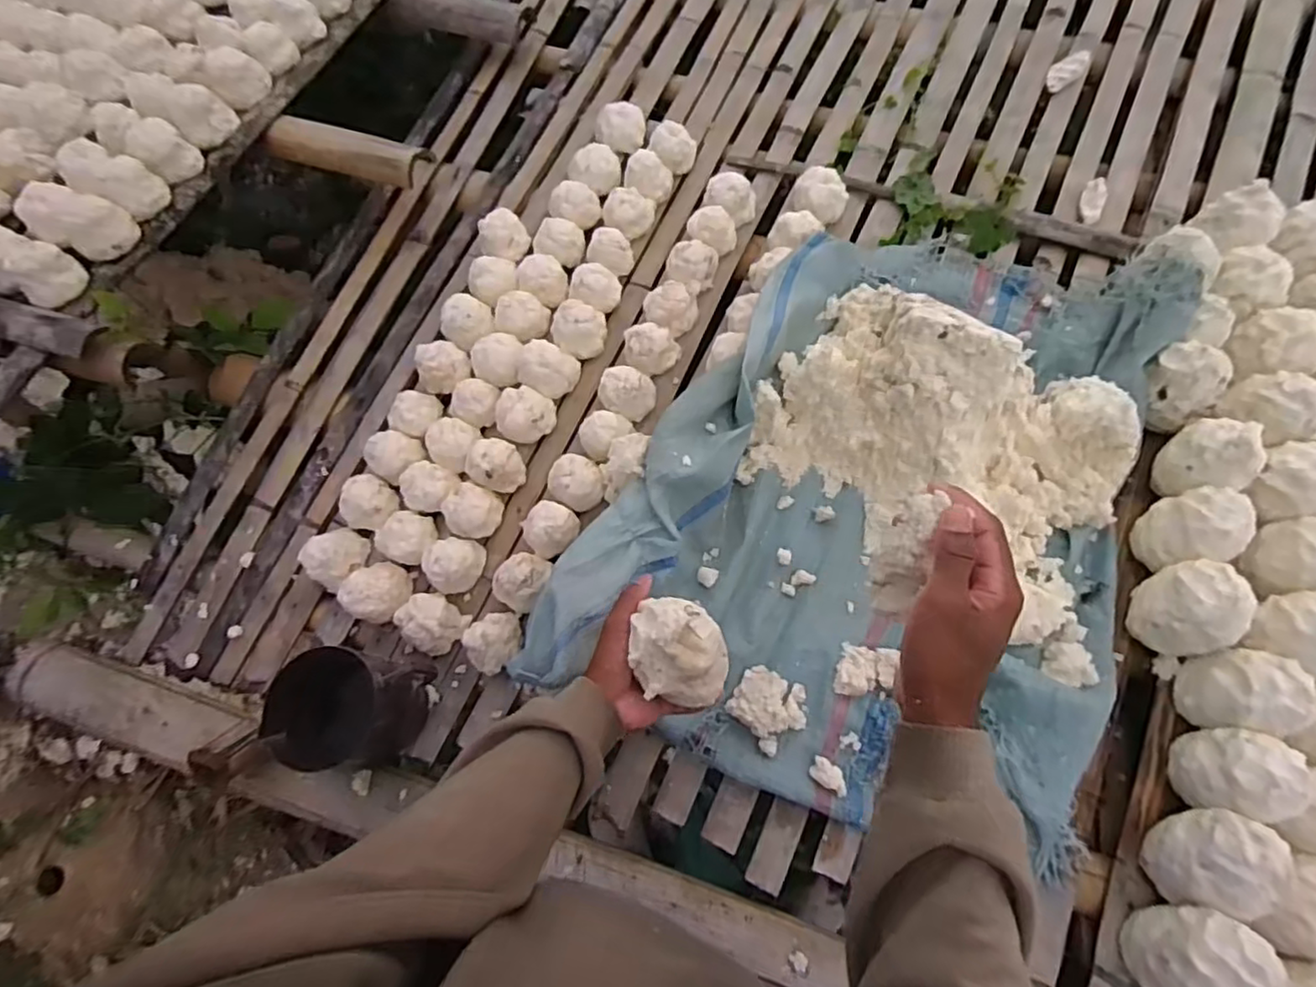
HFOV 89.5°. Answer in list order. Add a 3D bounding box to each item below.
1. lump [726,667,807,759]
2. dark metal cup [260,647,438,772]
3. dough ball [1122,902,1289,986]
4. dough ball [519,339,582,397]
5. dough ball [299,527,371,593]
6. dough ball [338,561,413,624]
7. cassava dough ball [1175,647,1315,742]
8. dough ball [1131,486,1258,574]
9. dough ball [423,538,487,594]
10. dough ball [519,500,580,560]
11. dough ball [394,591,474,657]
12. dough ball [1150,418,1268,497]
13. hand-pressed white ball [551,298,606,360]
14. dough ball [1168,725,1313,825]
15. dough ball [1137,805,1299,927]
[{"bbox_3d":[0.124,0.235,0.739,0.077,0.022,0.080,-41,74,-12],"label":"lump"},{"bbox_3d":[-0.333,0.238,0.734,0.141,0.150,0.121,1,70,2],"label":"dark metal cup"},{"bbox_3d":[0.494,0.431,0.606,0.087,0.113,0.091,-1,70,2],"label":"dough ball"},{"bbox_3d":[-0.152,-0.169,0.887,0.075,0.054,0.070,-1,70,2],"label":"dough ball"},{"bbox_3d":[-0.403,0.082,0.843,0.072,0.063,0.074,29,73,12],"label":"dough ball"},{"bbox_3d":[-0.343,0.123,0.814,0.075,0.058,0.071,-1,70,2],"label":"dough ball"},{"bbox_3d":[0.597,0.201,0.673,0.076,0.083,0.082,12,71,6],"label":"cassava dough ball"},{"bbox_3d":[0.590,0.040,0.734,0.074,0.086,0.078,-1,70,2],"label":"dough ball"},{"bbox_3d":[-0.249,0.085,0.811,0.058,0.049,0.071,16,71,8],"label":"dough ball"},{"bbox_3d":[-0.129,0.047,0.819,0.065,0.056,0.065,-1,70,2],"label":"dough ball"},{"bbox_3d":[-0.271,0.154,0.789,0.065,0.047,0.063,-1,70,2],"label":"dough ball"},{"bbox_3d":[0.625,-0.042,0.749,0.088,0.095,0.082,-1,70,2],"label":"dough ball"},{"bbox_3d":[-0.108,-0.226,0.912,0.073,0.056,0.074,-1,70,2],"label":"hand-pressed white ball"},{"bbox_3d":[0.568,0.272,0.642,0.072,0.090,0.082,9,70,5],"label":"dough ball"},{"bbox_3d":[0.526,0.348,0.619,0.083,0.094,0.091,42,76,15],"label":"dough ball"}]

